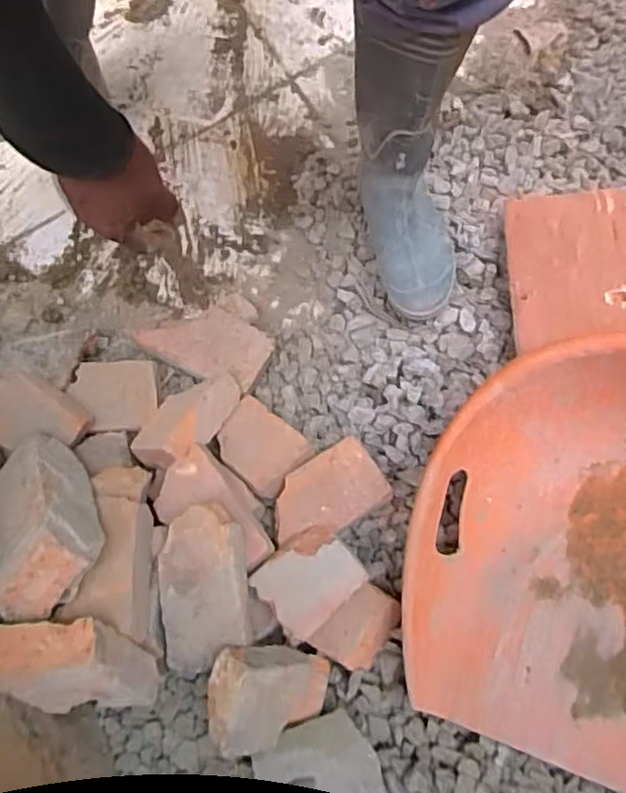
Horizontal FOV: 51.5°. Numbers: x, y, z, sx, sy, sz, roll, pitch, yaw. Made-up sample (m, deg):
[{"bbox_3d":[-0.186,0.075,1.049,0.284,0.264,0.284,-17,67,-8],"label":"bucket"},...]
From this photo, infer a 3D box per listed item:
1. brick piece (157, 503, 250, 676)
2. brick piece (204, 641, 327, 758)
[{"bbox_3d":[-0.111,0.194,0.654,0.087,0.042,0.162,-4,80,-2],"label":"brick piece"},{"bbox_3d":[-0.039,0.297,0.653,0.055,0.158,0.094,10,83,39],"label":"brick piece"}]

